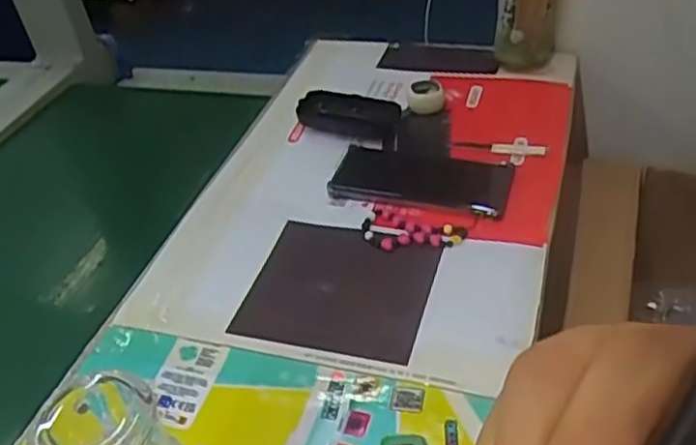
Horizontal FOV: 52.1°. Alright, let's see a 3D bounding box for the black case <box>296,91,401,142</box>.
[{"bbox_3d":[-0.001,-0.114,0.750,0.105,0.024,0.044,7,41,17],"label":"black case"}]

